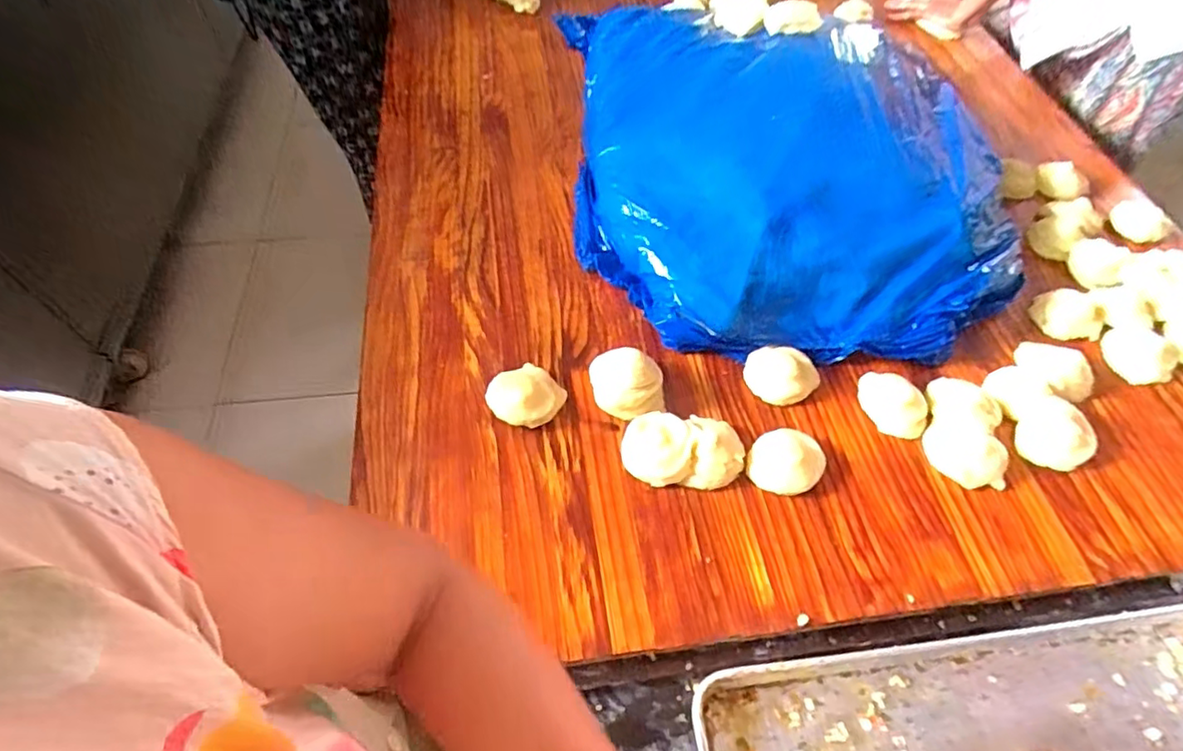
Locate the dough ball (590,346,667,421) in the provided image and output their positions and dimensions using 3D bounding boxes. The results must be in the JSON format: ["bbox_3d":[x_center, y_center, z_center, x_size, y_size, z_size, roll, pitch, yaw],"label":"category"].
[{"bbox_3d":[0.043,0.010,0.704,0.078,0.052,0.084,1,60,-2],"label":"dough ball"}]

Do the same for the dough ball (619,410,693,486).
[{"bbox_3d":[0.074,0.077,0.664,0.076,0.037,0.081,1,60,-2],"label":"dough ball"}]

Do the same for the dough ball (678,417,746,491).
[{"bbox_3d":[0.138,0.083,0.664,0.066,0.036,0.082,6,60,1],"label":"dough ball"}]

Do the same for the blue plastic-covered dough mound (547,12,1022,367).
[{"bbox_3d":[0.285,-0.352,0.898,0.614,0.109,0.724,4,60,1],"label":"blue plastic-covered dough mound"}]

